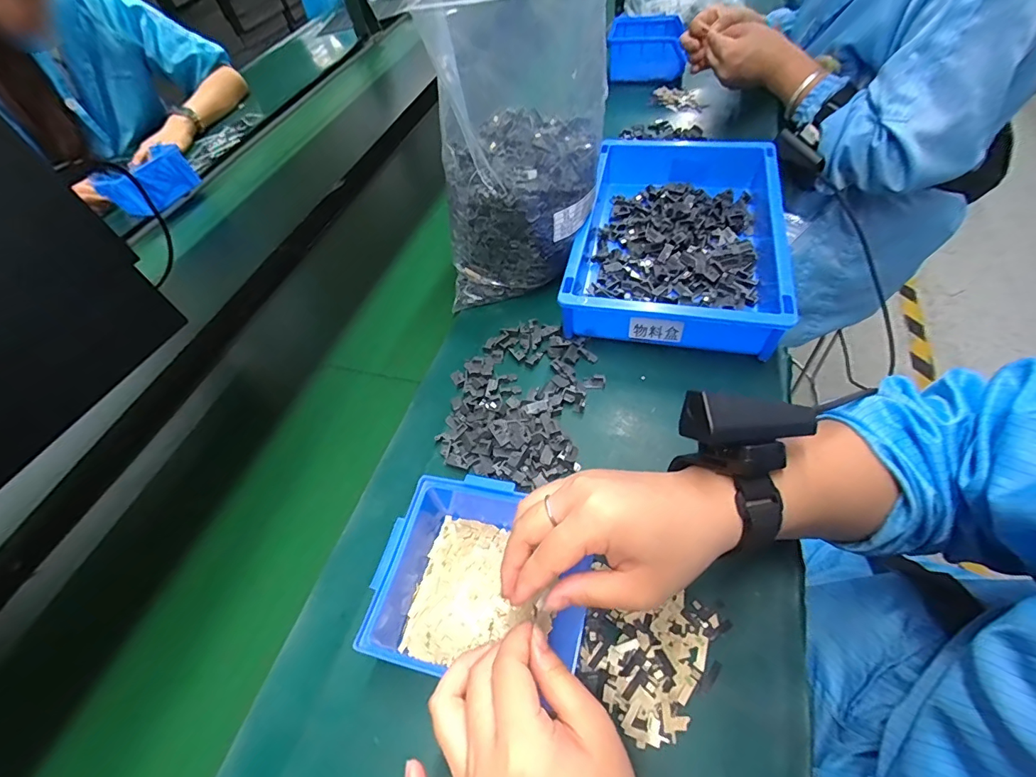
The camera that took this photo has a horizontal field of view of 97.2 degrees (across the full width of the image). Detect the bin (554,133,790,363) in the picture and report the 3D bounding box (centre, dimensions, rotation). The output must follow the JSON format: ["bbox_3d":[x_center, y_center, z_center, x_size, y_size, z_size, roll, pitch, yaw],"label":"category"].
[{"bbox_3d":[0.180,-0.173,0.523,0.207,0.073,0.312,7,55,15],"label":"bin"}]

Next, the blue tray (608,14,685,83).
[{"bbox_3d":[0.231,-0.606,0.822,0.132,0.072,0.122,5,55,14],"label":"blue tray"}]

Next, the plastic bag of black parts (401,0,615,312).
[{"bbox_3d":[0.002,-0.251,0.461,0.163,0.287,0.181,1,55,8],"label":"plastic bag of black parts"}]

